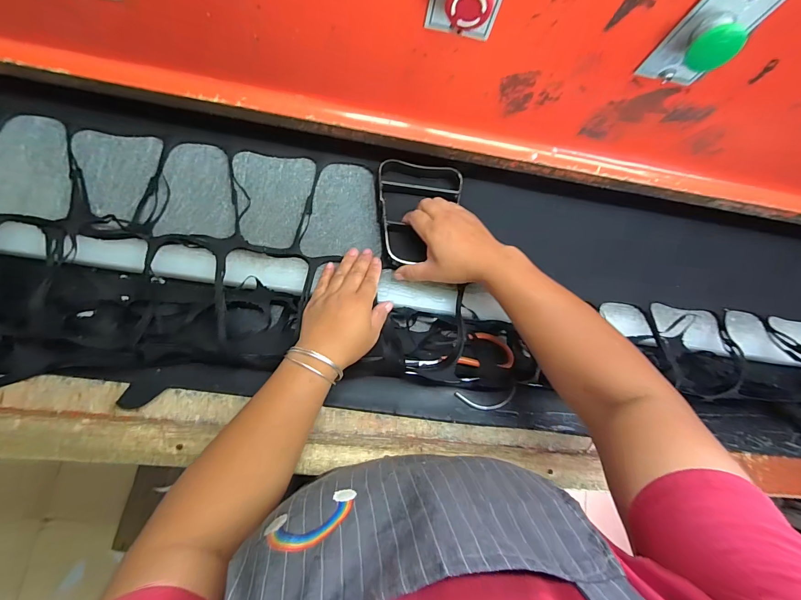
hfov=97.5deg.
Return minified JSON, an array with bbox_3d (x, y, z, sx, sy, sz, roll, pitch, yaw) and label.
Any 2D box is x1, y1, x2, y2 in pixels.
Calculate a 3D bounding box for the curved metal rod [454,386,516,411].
[{"bbox_3d":[0.117,0.135,0.474,0.084,0.004,0.027,-4,65,-6],"label":"curved metal rod"}]

